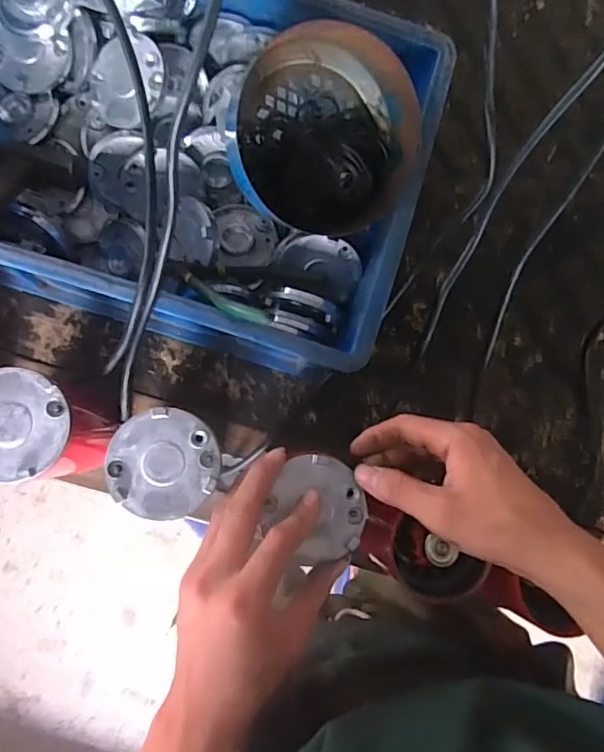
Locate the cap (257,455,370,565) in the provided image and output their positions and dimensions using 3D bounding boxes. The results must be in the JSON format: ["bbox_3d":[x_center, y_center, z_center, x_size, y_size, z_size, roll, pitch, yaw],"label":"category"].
[{"bbox_3d":[0.013,0.091,0.372,0.065,0.010,0.066,1,84,-6],"label":"cap"}]

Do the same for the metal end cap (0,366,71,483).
[{"bbox_3d":[-0.193,0.032,0.356,0.072,0.009,0.070,0,85,-6],"label":"metal end cap"}]

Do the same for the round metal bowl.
[{"bbox_3d":[0.017,-0.194,0.425,0.143,0.078,0.136,1,84,-6],"label":"round metal bowl"}]

